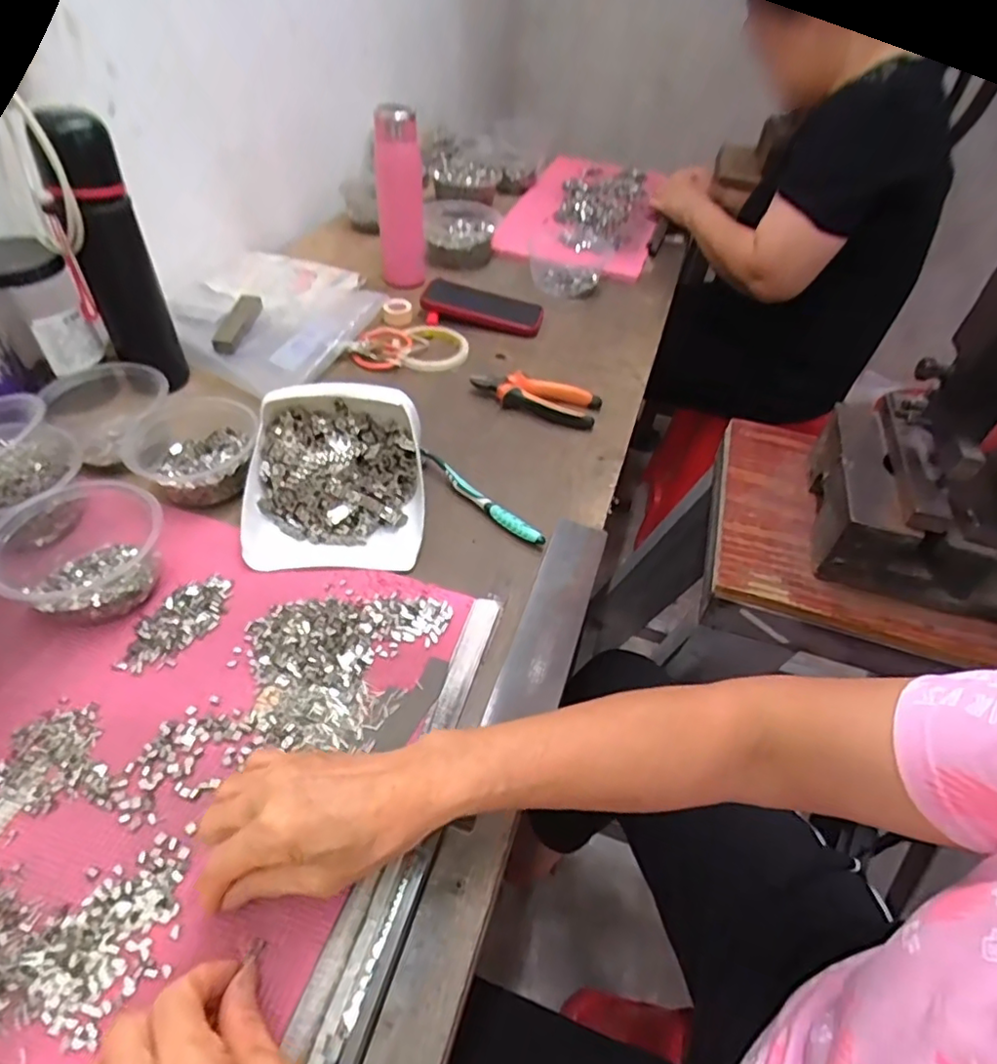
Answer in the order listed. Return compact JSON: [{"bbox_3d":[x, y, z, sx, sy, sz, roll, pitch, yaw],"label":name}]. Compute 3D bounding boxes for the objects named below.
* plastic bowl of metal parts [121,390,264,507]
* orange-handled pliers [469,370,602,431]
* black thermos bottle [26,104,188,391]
[{"bbox_3d":[-0.283,-0.078,0.567,0.111,0.048,0.109,4,46,-4],"label":"plastic bowl of metal parts"},{"bbox_3d":[0.043,-0.160,0.704,0.147,0.029,0.055,17,47,9],"label":"orange-handled pliers"},{"bbox_3d":[-0.372,-0.259,0.594,0.065,0.243,0.056,-19,52,-23],"label":"black thermos bottle"}]

